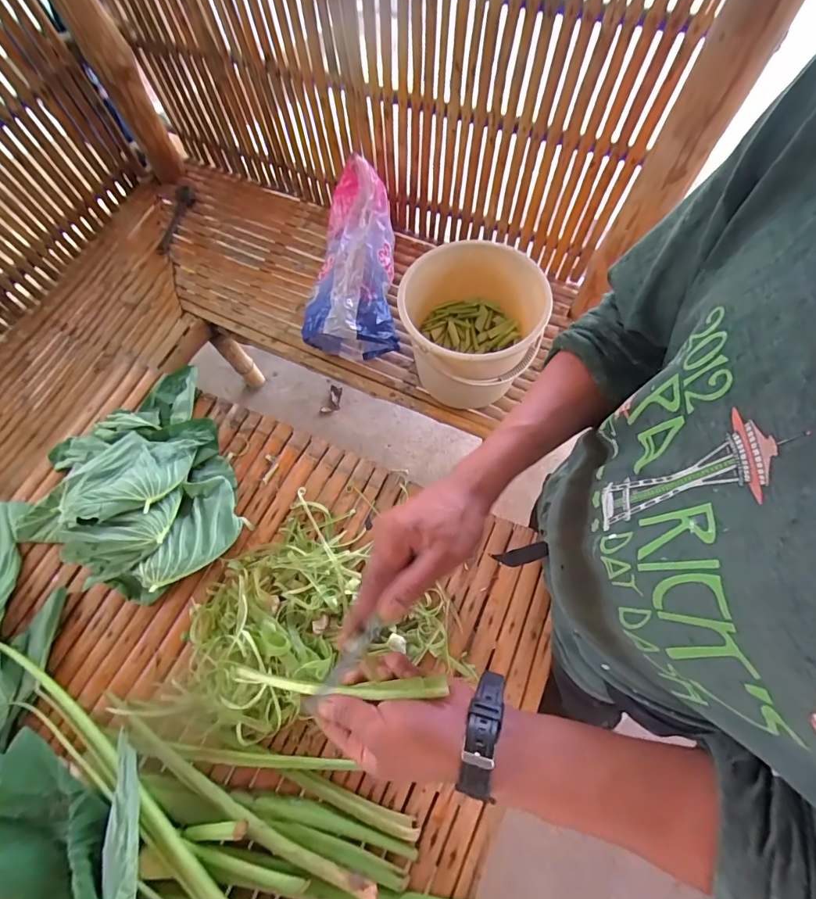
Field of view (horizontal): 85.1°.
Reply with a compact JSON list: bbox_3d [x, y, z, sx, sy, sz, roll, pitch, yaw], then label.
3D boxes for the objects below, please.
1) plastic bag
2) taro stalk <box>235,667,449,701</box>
[{"bbox_3d":[-0.154,-0.491,1.212,0.230,0.227,0.490,-3,70,1],"label":"plastic bag"},{"bbox_3d":[-0.067,0.200,0.381,0.211,0.010,0.018,-12,67,26],"label":"taro stalk"}]

